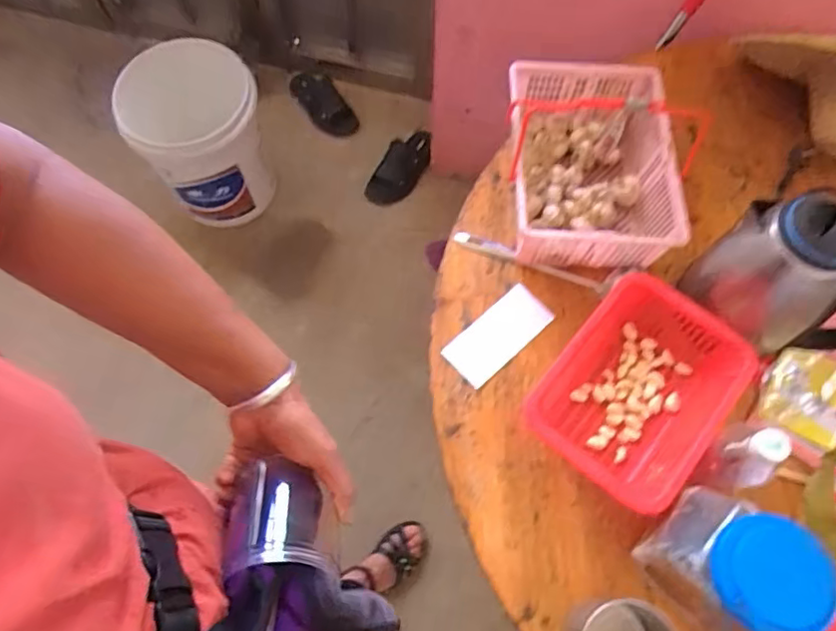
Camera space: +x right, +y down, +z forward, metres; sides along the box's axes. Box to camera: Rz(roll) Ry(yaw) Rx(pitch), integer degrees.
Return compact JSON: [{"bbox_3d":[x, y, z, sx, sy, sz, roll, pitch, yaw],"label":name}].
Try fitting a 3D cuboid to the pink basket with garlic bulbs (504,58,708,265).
[{"bbox_3d":[0.243,-0.224,0.825,0.228,0.182,0.295,4,67,2],"label":"pink basket with garlic bulbs"}]

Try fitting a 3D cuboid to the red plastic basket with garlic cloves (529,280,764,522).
[{"bbox_3d":[0.268,0.095,0.738,0.188,0.080,0.257,39,72,16],"label":"red plastic basket with garlic cloves"}]

